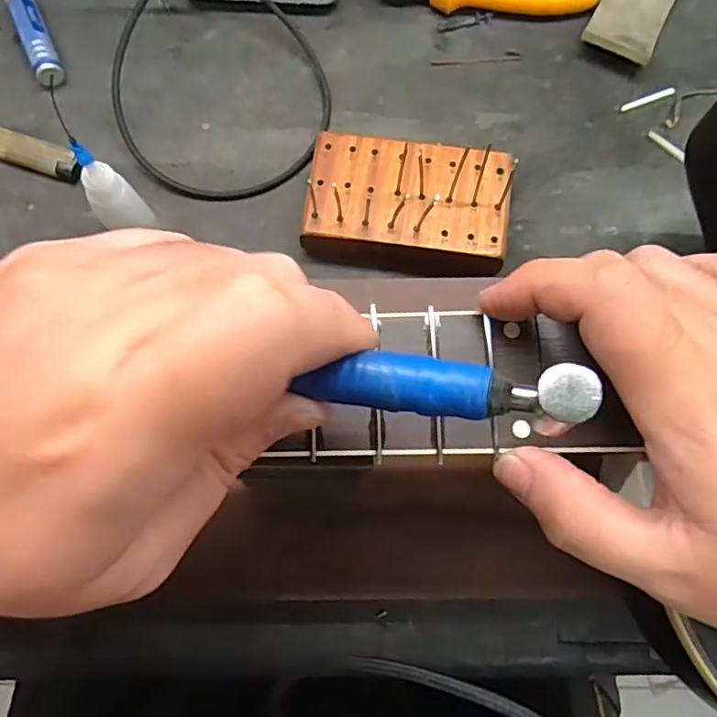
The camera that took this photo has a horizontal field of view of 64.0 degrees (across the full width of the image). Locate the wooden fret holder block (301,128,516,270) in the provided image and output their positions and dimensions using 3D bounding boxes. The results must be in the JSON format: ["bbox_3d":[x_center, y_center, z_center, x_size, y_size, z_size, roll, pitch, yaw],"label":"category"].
[{"bbox_3d":[0.030,-0.093,0.355,0.119,0.028,0.079,9,74,2],"label":"wooden fret holder block"}]

